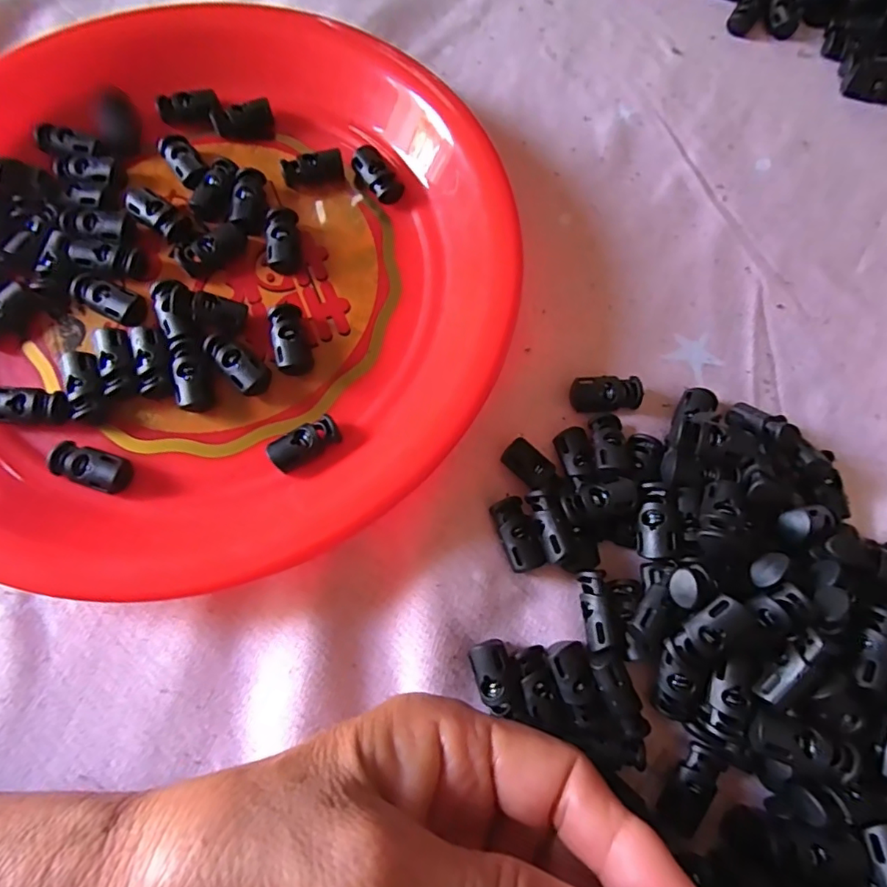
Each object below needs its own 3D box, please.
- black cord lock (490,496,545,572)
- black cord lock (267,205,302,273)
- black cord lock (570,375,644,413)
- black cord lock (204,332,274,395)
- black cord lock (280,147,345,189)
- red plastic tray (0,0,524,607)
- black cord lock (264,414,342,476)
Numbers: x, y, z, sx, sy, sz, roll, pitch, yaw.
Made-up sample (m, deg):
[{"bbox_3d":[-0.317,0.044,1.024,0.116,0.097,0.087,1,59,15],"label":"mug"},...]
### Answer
[{"bbox_3d":[0.028,0.034,0.202,0.014,0.006,0.027,-20,75,-8],"label":"black cord lock"},{"bbox_3d":[-0.068,-0.087,0.231,0.013,0.009,0.029,-4,73,-3],"label":"black cord lock"},{"bbox_3d":[0.067,-0.020,0.222,0.027,0.010,0.013,1,73,-2],"label":"black cord lock"},{"bbox_3d":[-0.081,-0.031,0.214,0.013,0.010,0.028,-43,79,-13],"label":"black cord lock"},{"bbox_3d":[-0.059,-0.123,0.244,0.026,0.011,0.009,-14,74,-6],"label":"black cord lock"},{"bbox_3d":[-0.107,-0.092,0.226,0.245,0.025,0.295,-17,75,-7],"label":"red plastic tray"},{"bbox_3d":[-0.053,0.000,0.207,0.027,0.008,0.012,-34,77,-11],"label":"black cord lock"}]

